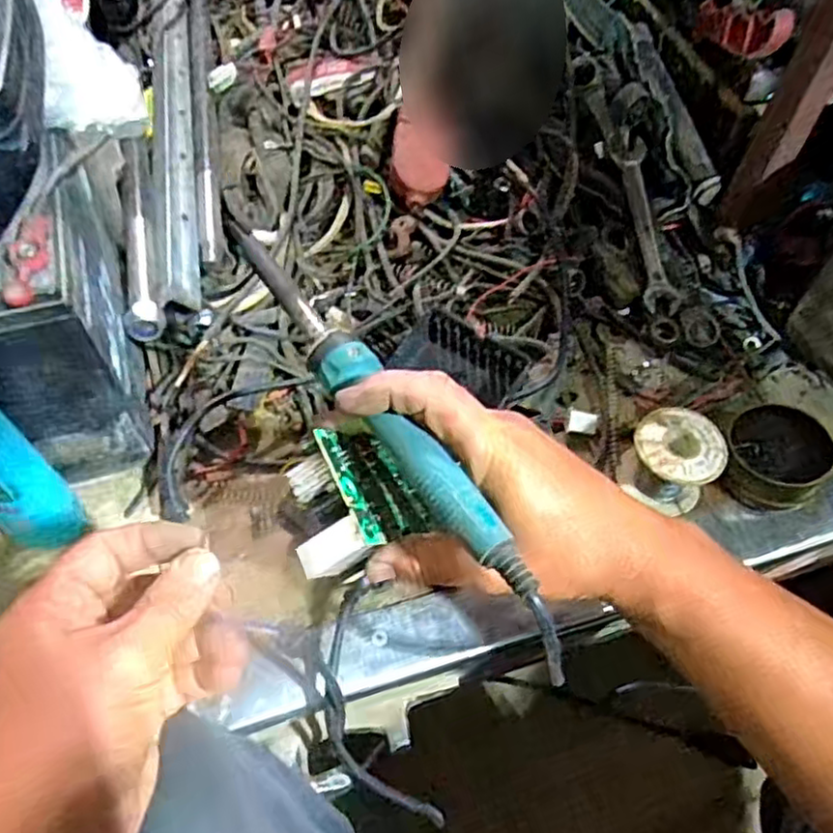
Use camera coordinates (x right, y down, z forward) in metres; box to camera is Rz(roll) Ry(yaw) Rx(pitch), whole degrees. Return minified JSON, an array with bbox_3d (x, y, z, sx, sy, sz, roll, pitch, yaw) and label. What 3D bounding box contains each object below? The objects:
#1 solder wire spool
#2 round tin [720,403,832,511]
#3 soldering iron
[{"bbox_3d":[0.163,0.030,0.440,0.056,0.051,0.053,22,60,12],"label":"solder wire spool"},{"bbox_3d":[0.236,0.027,0.450,0.063,0.037,0.068,24,60,12],"label":"round tin"},{"bbox_3d":[-0.016,0.001,0.300,0.022,0.027,0.247,-30,60,-17],"label":"soldering iron"}]

